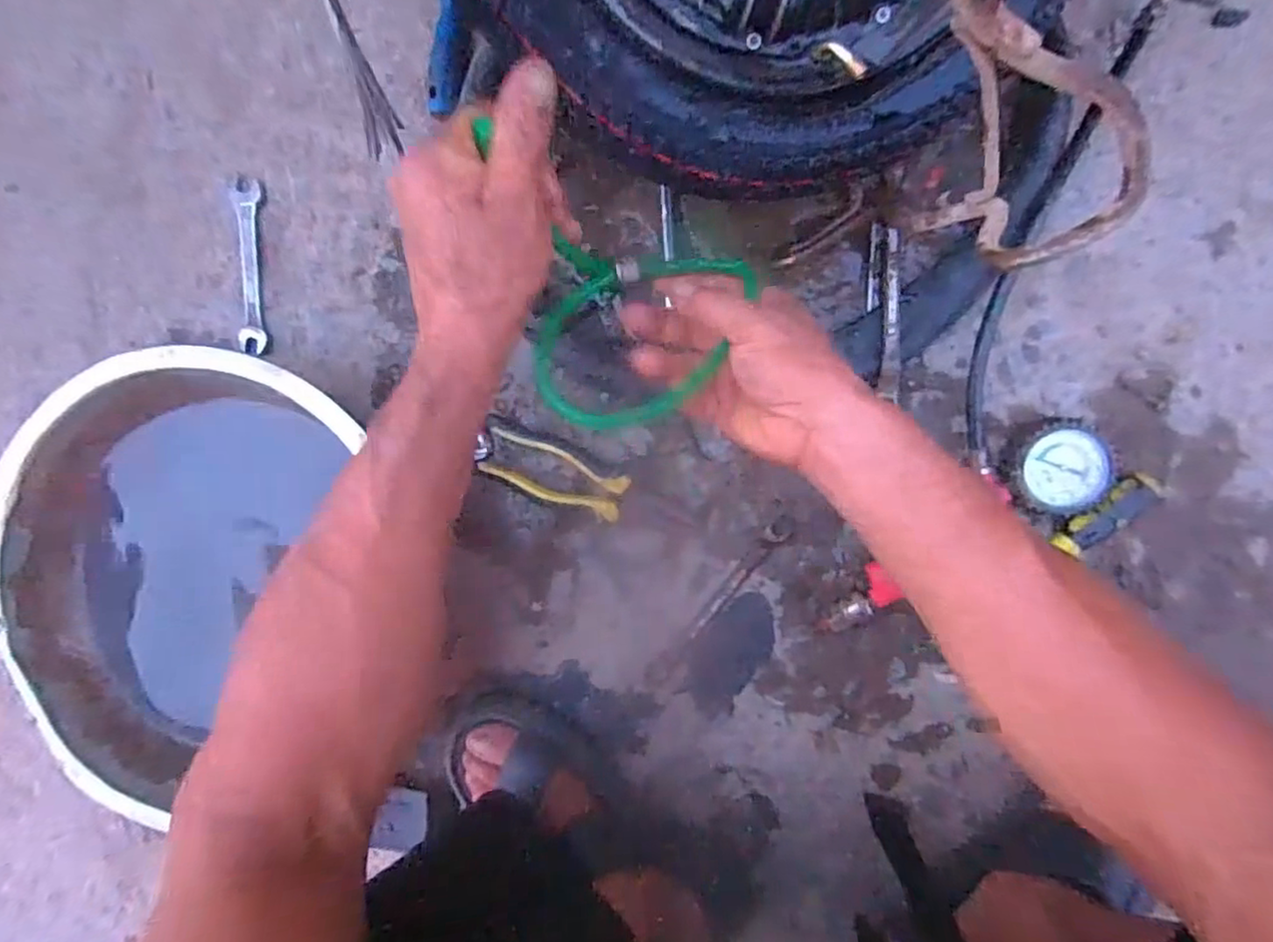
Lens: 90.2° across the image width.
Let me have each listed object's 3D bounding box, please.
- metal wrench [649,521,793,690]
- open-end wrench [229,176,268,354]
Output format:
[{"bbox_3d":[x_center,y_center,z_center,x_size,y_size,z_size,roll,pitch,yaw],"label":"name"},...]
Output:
[{"bbox_3d":[0.064,0.117,0.526,0.022,0.015,0.172,38,99,2],"label":"metal wrench"},{"bbox_3d":[-0.338,-0.179,0.553,0.025,0.008,0.146,1,96,7],"label":"open-end wrench"}]

